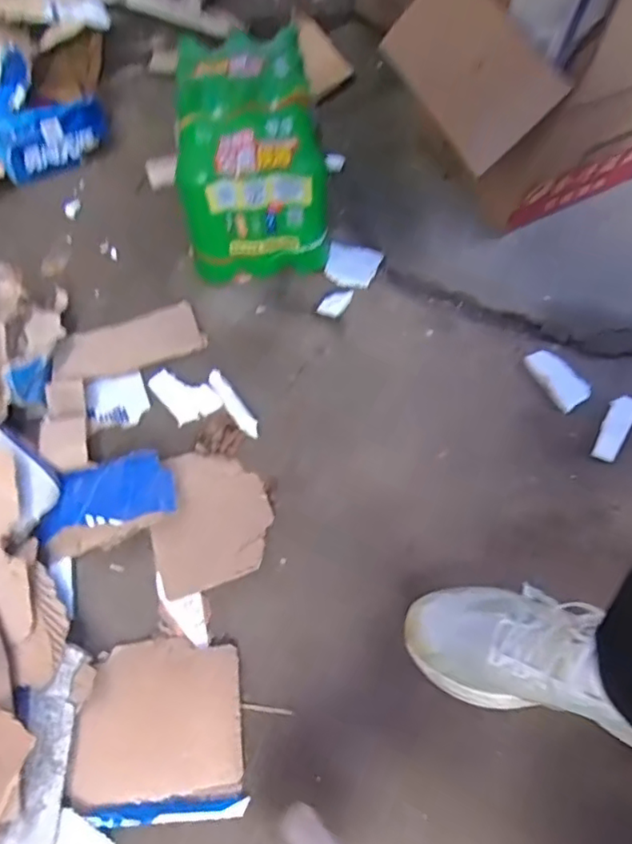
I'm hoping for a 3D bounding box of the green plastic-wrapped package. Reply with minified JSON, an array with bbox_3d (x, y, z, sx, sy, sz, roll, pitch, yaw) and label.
[{"bbox_3d":[-0.083,-0.361,0.828,0.190,0.265,0.185,-2,56,0],"label":"green plastic-wrapped package"}]

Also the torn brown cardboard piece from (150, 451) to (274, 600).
[{"bbox_3d":[-0.120,0.099,0.664,0.130,0.034,0.160,-15,59,-12],"label":"torn brown cardboard piece"}]

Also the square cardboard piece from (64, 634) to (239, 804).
[{"bbox_3d":[-0.146,0.276,0.559,0.148,0.009,0.132,-2,57,-4],"label":"square cardboard piece"}]

